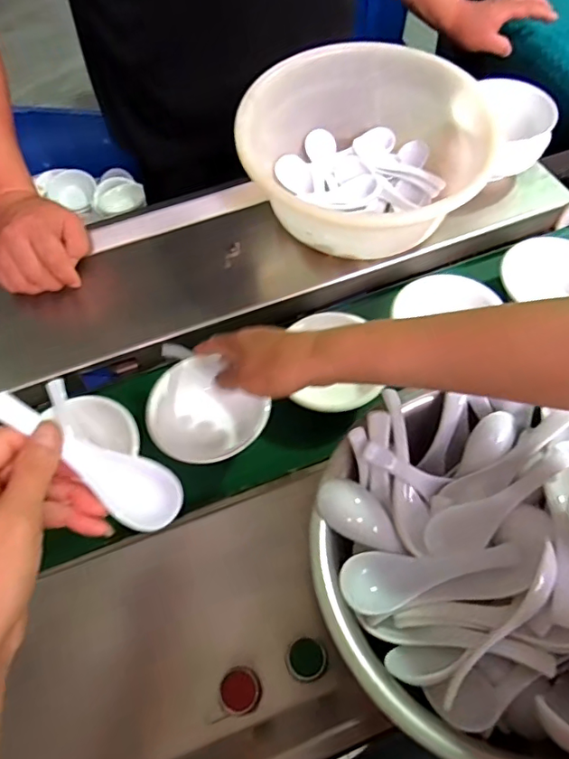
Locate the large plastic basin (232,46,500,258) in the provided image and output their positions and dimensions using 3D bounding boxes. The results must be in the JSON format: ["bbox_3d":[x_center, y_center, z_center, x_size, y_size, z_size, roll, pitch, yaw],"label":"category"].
[{"bbox_3d":[0.082,-0.253,0.581,0.229,0.106,0.222,-37,67,-21],"label":"large plastic basin"}]

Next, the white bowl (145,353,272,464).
[{"bbox_3d":[-0.079,0.034,0.507,0.098,0.040,0.103,1,59,-1],"label":"white bowl"}]

